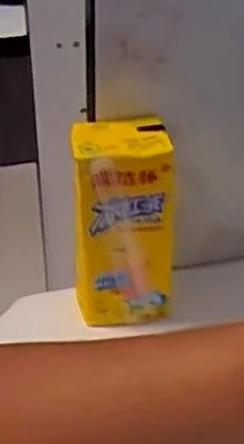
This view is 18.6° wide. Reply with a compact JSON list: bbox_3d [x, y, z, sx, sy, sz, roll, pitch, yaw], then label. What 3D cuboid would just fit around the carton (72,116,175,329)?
[{"bbox_3d":[-0.001,0.003,0.447,0.063,0.122,0.044,0,39,0],"label":"carton"}]

